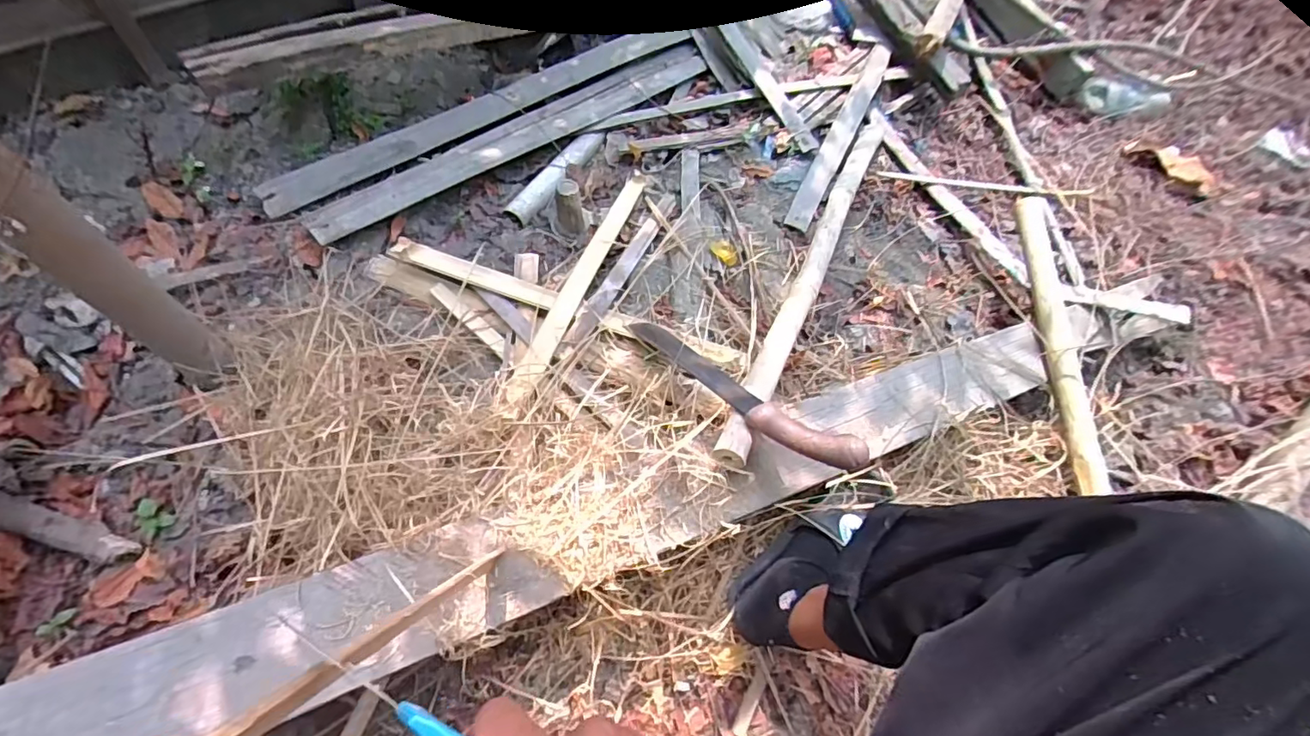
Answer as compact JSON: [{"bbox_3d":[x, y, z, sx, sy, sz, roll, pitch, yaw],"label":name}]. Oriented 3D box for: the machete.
[{"bbox_3d":[0.089,0.018,0.692,0.052,0.034,0.403,-25,32,-19],"label":"machete"}]

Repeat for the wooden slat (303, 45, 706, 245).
[{"bbox_3d":[-0.219,-0.449,1.045,0.849,0.032,0.094,-37,65,-24],"label":"wooden slat"}]

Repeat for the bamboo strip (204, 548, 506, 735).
[{"bbox_3d":[-0.133,0.138,0.322,0.010,0.376,0.013,-2,79,-5],"label":"bamboo strip"}]

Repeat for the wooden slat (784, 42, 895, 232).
[{"bbox_3d":[0.390,-0.501,1.141,0.050,0.018,0.600,25,63,12],"label":"wooden slat"}]

